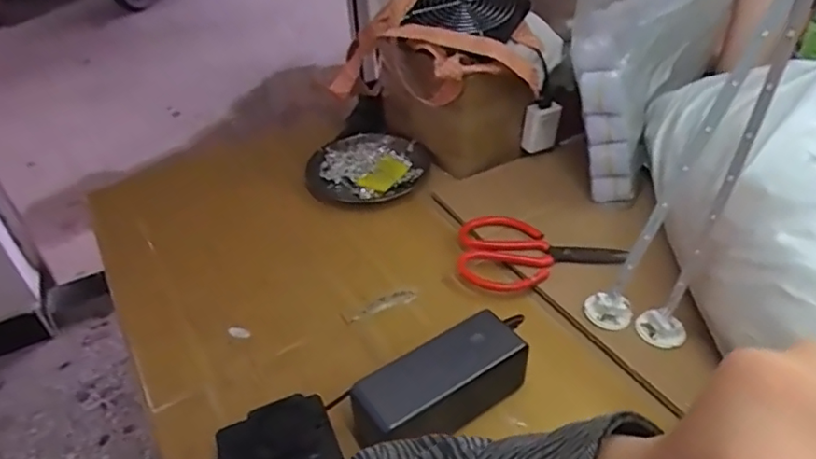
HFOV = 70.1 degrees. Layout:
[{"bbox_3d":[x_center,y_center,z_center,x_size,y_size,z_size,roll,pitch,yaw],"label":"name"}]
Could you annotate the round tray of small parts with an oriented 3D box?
[{"bbox_3d":[-0.044,-0.082,0.712,0.134,0.027,0.136,4,39,9],"label":"round tray of small parts"}]

